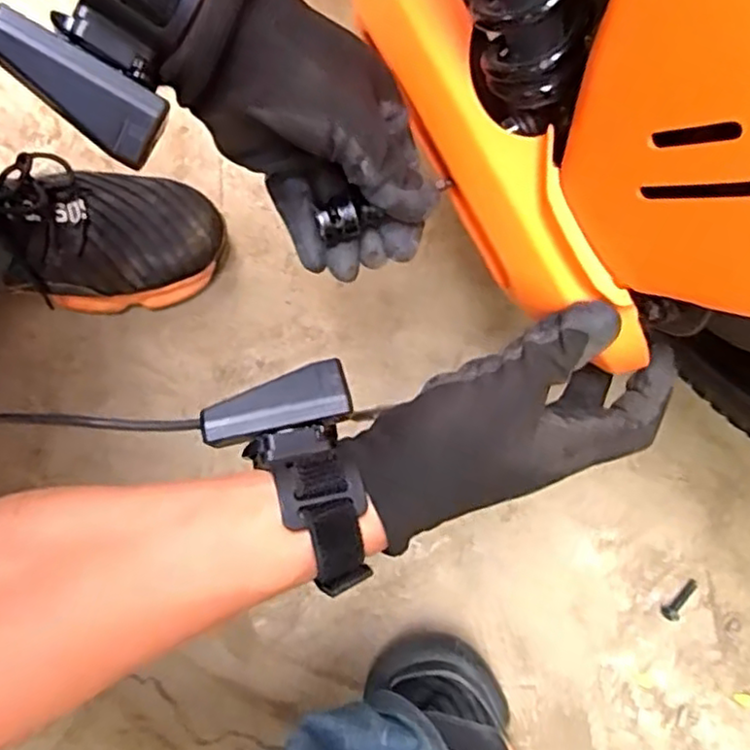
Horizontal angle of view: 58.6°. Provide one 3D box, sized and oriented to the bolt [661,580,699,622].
[{"bbox_3d":[0.218,0.159,0.475,0.011,0.009,0.035,41,79,8],"label":"bolt"}]

